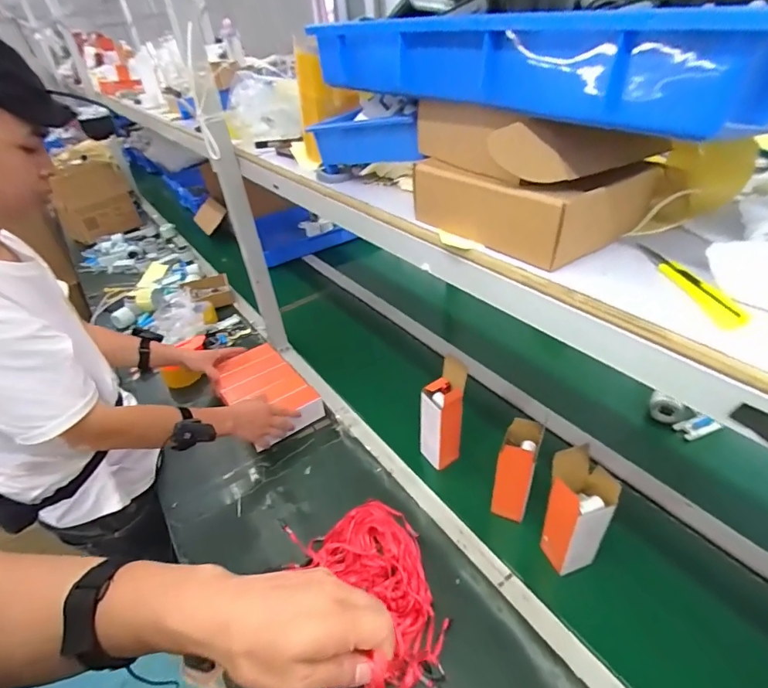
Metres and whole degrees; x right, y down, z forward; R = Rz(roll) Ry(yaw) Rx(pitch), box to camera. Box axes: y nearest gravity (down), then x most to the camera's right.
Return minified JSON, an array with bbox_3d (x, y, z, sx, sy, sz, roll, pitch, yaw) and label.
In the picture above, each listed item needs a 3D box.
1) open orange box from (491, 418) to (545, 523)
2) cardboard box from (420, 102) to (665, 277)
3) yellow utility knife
[{"bbox_3d":[0.234,0.225,0.766,0.059,0.191,0.073,13,40,22],"label":"open orange box"},{"bbox_3d":[0.156,-0.199,0.489,0.182,0.129,0.249,-32,45,-31],"label":"cardboard box"},{"bbox_3d":[0.267,-0.059,0.389,0.027,0.008,0.146,-6,37,-1],"label":"yellow utility knife"}]

